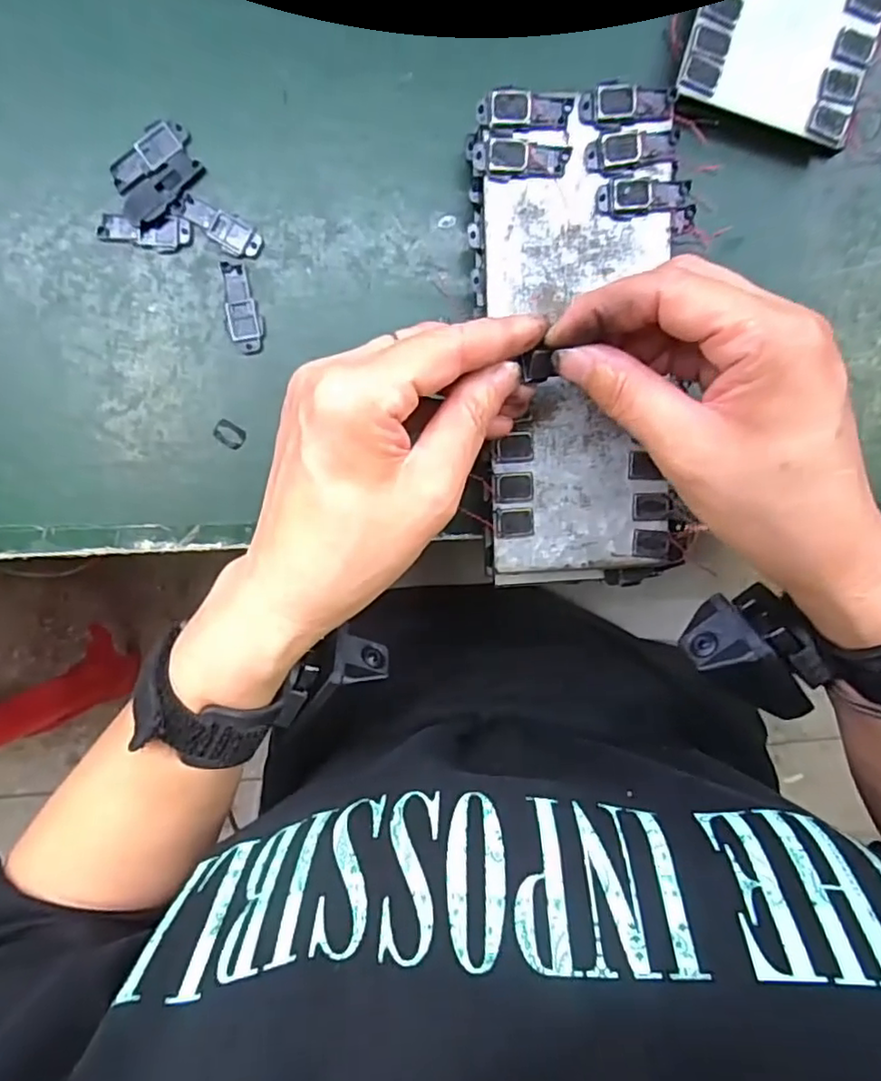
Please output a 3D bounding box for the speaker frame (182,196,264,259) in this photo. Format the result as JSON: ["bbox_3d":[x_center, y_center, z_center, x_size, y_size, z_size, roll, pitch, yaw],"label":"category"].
[{"bbox_3d":[-0.099,-0.142,0.287,0.038,0.004,0.014,28,95,-6],"label":"speaker frame"}]

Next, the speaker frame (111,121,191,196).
[{"bbox_3d":[-0.130,-0.171,0.281,0.039,0.004,0.015,-41,97,2],"label":"speaker frame"}]

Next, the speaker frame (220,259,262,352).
[{"bbox_3d":[-0.093,-0.108,0.292,0.015,0.004,0.041,-18,98,-1],"label":"speaker frame"}]

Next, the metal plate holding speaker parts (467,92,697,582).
[{"bbox_3d":[0.062,-0.084,0.289,0.089,0.031,0.207,-4,97,-3],"label":"metal plate holding speaker parts"}]

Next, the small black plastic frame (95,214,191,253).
[{"bbox_3d":[-0.134,-0.139,0.285,0.041,0.004,0.014,2,97,-3],"label":"small black plastic frame"}]

